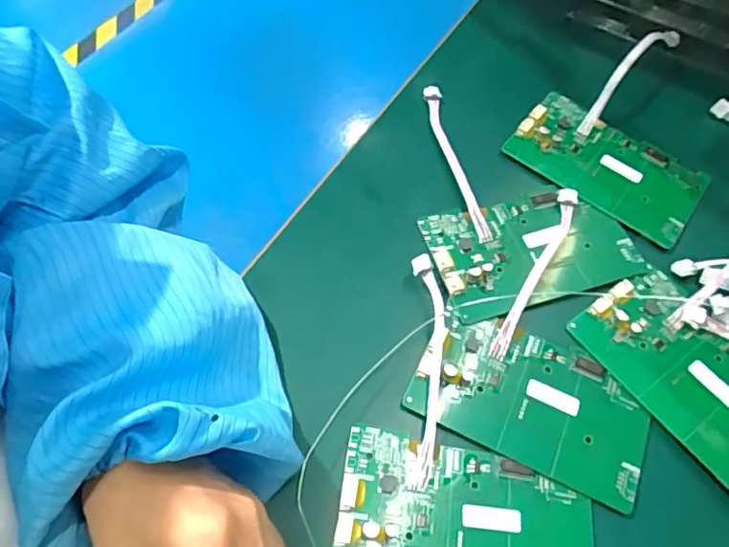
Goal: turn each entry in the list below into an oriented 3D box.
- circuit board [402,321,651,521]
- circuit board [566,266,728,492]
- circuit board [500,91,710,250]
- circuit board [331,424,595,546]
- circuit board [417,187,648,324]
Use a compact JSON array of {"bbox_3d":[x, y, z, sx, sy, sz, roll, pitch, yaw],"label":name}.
[{"bbox_3d":[0.096,0.071,0.328,0.130,0.009,0.076,24,63,10],"label":"circuit board"},{"bbox_3d":[0.194,0.058,0.339,0.077,0.006,0.132,-33,68,-19],"label":"circuit board"},{"bbox_3d":[0.175,-0.080,0.413,0.131,0.008,0.080,33,65,15],"label":"circuit board"},{"bbox_3d":[0.052,0.129,0.294,0.131,0.007,0.078,9,61,2],"label":"circuit board"},{"bbox_3d":[0.110,-0.019,0.376,0.132,0.007,0.076,-13,63,-10],"label":"circuit board"}]

